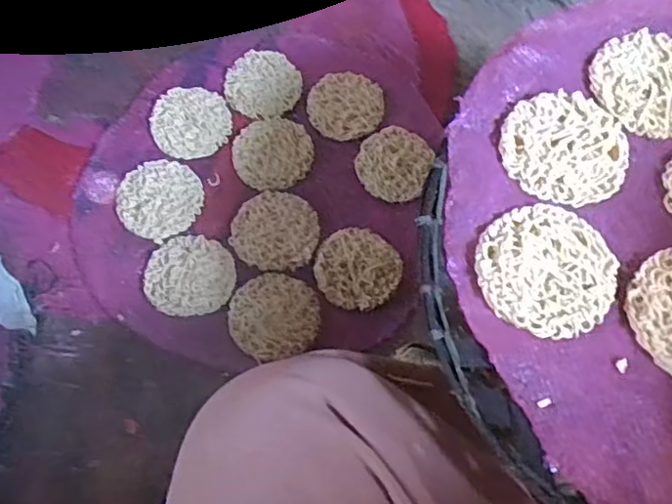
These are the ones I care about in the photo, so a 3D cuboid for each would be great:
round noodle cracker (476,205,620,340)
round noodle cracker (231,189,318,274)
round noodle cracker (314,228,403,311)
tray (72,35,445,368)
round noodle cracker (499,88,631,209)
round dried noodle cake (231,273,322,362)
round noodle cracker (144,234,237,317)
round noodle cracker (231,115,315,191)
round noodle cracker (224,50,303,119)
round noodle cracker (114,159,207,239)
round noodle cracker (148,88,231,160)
[{"bbox_3d":[0.116,0.009,0.347,0.074,0.007,0.074,1,65,-2],"label":"round noodle cracker"},{"bbox_3d":[-0.055,-0.020,0.568,0.076,0.004,0.074,1,65,-2],"label":"round noodle cracker"},{"bbox_3d":[0.021,0.014,0.564,0.074,0.009,0.072,1,65,-2],"label":"round noodle cracker"},{"bbox_3d":[-0.068,-0.064,0.594,0.307,0.033,0.327,1,65,-2],"label":"tray"},{"bbox_3d":[0.139,-0.064,0.380,0.072,0.008,0.074,-34,71,-16],"label":"round noodle cracker"},{"bbox_3d":[-0.052,0.055,0.545,0.076,0.012,0.072,1,65,-2],"label":"round dried noodle cake"},{"bbox_3d":[-0.126,0.018,0.549,0.075,0.009,0.073,1,65,-2],"label":"round noodle cracker"},{"bbox_3d":[-0.059,-0.094,0.596,0.073,0.005,0.072,1,65,-2],"label":"round noodle cracker"},{"bbox_3d":[-0.072,-0.167,0.628,0.072,0.006,0.080,5,65,0],"label":"round noodle cracker"},{"bbox_3d":[-0.159,-0.051,0.574,0.073,0.008,0.075,1,65,-2],"label":"round noodle cracker"},{"bbox_3d":[-0.137,-0.125,0.603,0.072,0.010,0.073,1,65,-2],"label":"round noodle cracker"}]

